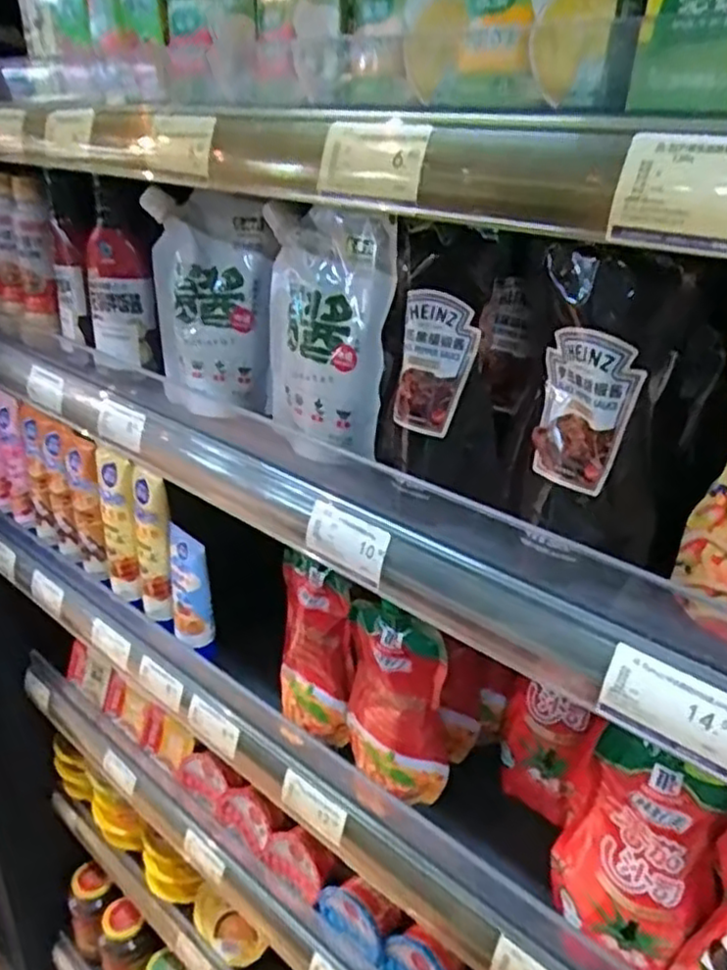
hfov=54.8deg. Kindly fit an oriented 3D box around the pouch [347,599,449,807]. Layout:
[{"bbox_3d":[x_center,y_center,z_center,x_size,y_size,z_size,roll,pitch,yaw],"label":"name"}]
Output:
[{"bbox_3d":[0.023,0.155,0.515,0.081,0.161,0.029,19,30,30],"label":"pouch"}]

